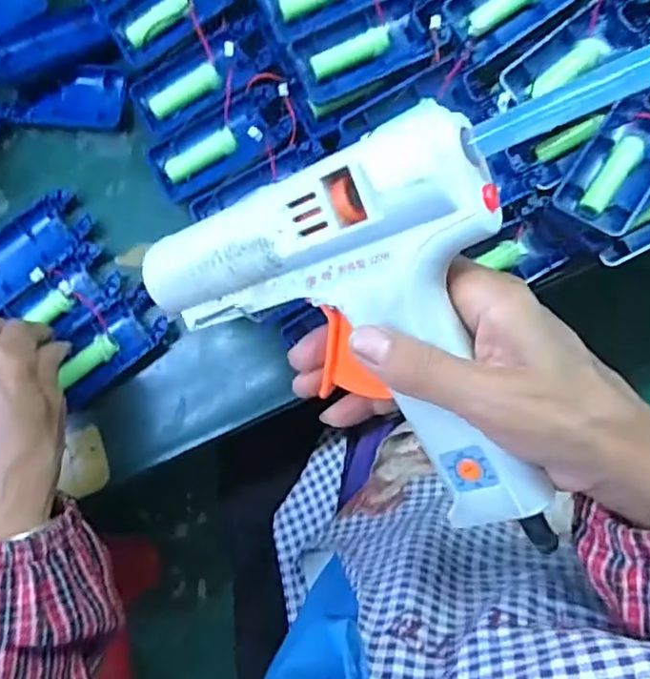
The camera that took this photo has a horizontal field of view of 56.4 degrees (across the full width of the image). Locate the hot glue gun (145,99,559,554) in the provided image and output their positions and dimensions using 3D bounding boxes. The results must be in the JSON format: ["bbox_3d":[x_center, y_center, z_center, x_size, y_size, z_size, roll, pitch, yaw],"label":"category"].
[{"bbox_3d":[0.027,-0.023,0.248,0.203,0.045,0.135,32,128,11],"label":"hot glue gun"}]

